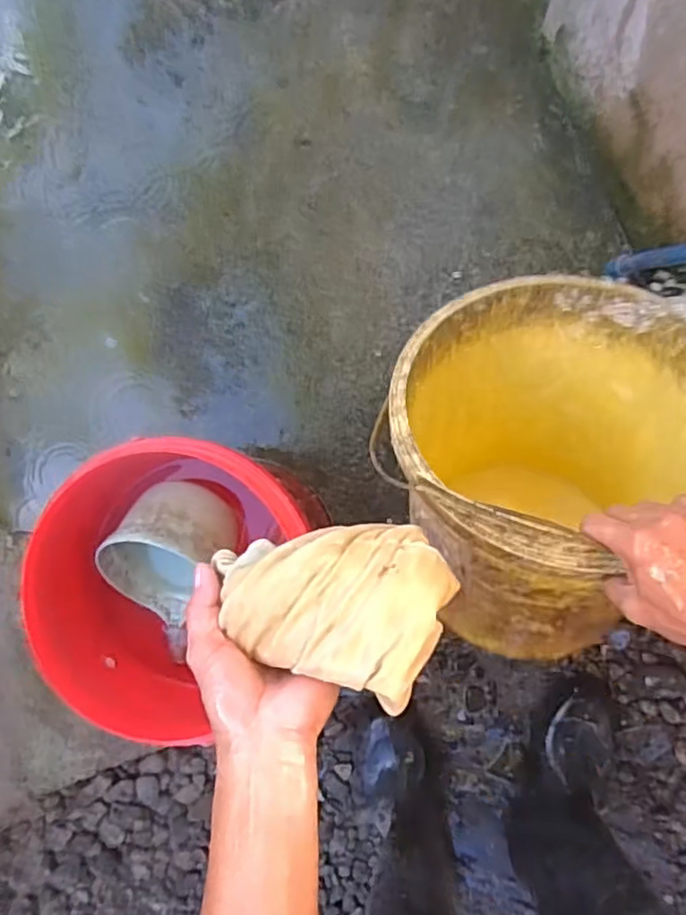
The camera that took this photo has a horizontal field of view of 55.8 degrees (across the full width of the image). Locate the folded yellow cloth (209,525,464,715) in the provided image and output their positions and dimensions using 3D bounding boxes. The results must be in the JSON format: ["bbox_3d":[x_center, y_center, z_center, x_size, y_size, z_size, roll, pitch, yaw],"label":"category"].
[{"bbox_3d":[-0.010,0.072,0.346,0.124,0.037,0.086,18,92,7],"label":"folded yellow cloth"}]

